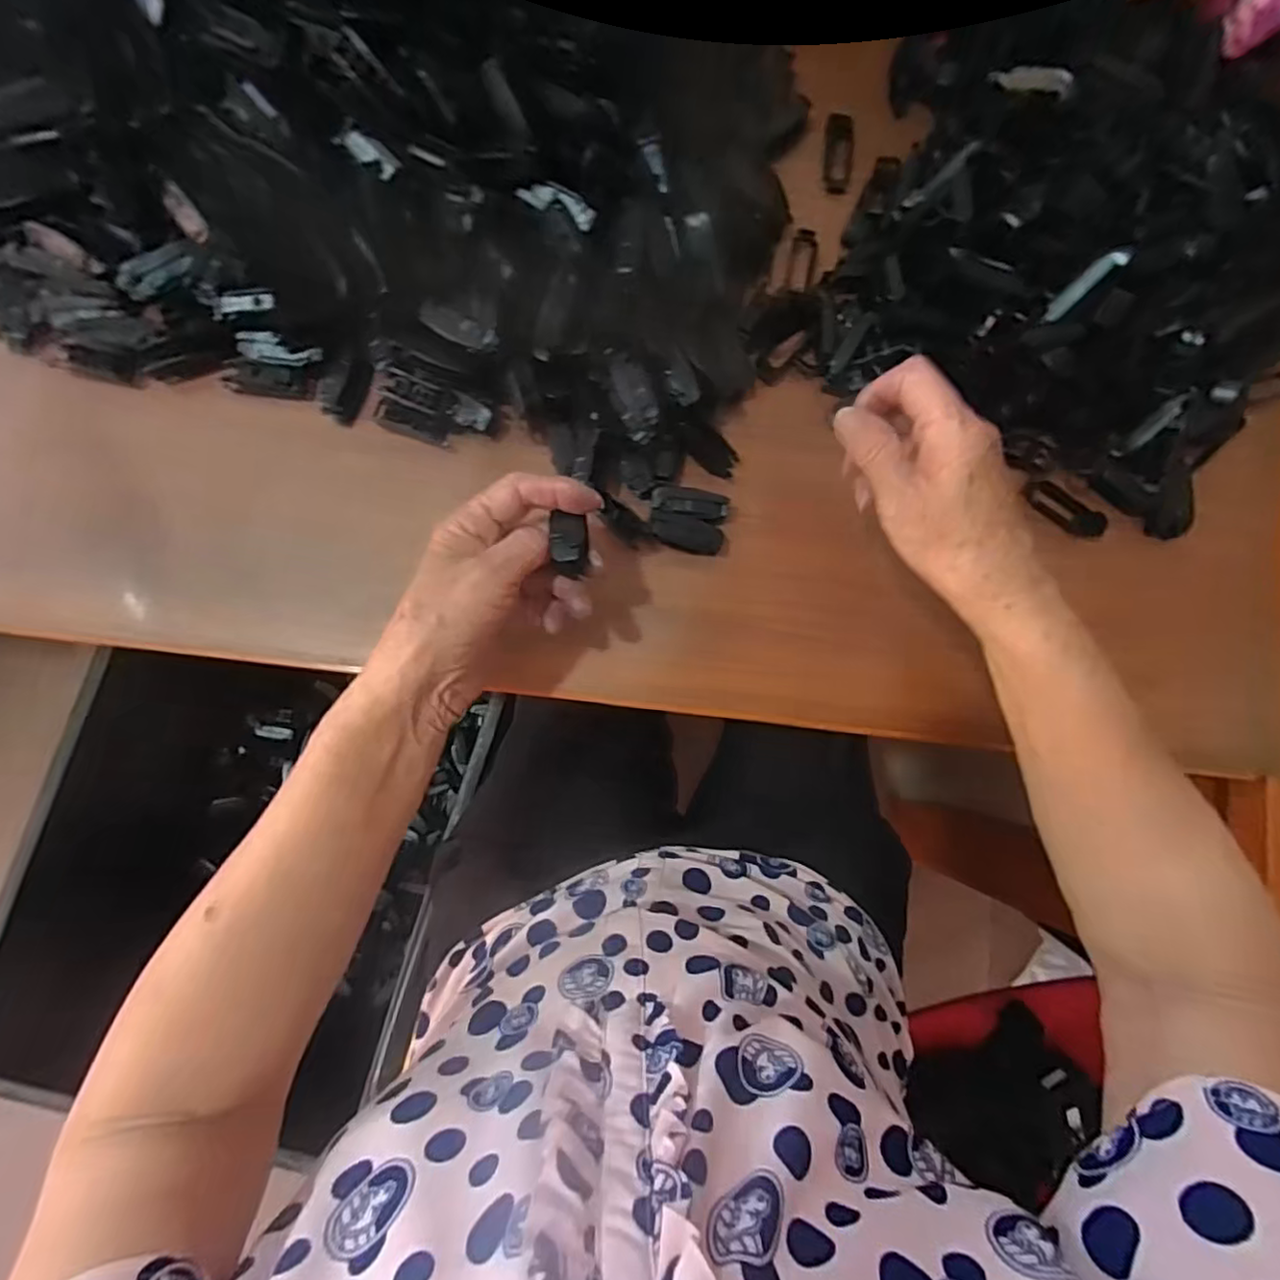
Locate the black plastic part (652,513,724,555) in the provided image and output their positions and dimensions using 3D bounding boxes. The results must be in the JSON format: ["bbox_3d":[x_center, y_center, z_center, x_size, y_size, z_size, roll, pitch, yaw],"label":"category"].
[{"bbox_3d":[0.029,-0.064,0.388,0.044,0.026,0.018,12,83,-3],"label":"black plastic part"}]

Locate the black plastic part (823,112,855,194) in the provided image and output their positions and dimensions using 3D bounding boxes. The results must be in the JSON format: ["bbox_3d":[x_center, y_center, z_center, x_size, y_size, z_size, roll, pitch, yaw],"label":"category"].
[{"bbox_3d":[0.138,-0.336,0.425,0.021,0.010,0.056,6,83,-4],"label":"black plastic part"}]

